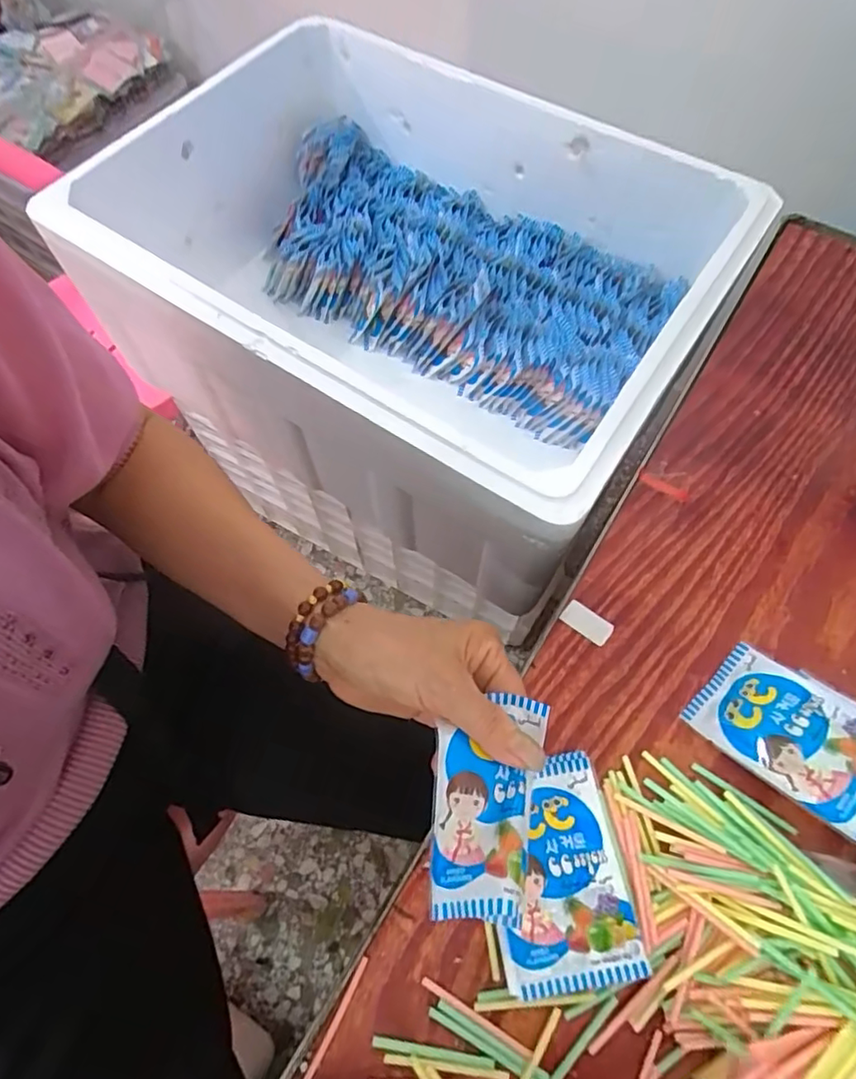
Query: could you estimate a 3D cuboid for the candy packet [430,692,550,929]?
[{"bbox_3d":[0.030,0.121,0.271,0.054,0.034,0.094,2,66,2],"label":"candy packet"}]

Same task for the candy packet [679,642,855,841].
[{"bbox_3d":[0.210,0.109,0.332,0.066,0.008,0.101,-45,48,-11],"label":"candy packet"}]

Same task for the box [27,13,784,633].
[{"bbox_3d":[-0.026,-0.266,0.614,0.582,0.209,0.422,32,71,14],"label":"box"}]

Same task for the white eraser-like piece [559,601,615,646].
[{"bbox_3d":[0.104,0.054,0.380,0.033,0.004,0.017,33,71,15],"label":"white eraser-like piece"}]

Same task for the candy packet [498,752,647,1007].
[{"bbox_3d":[0.069,0.178,0.316,0.069,0.017,0.109,-7,66,-2],"label":"candy packet"}]

